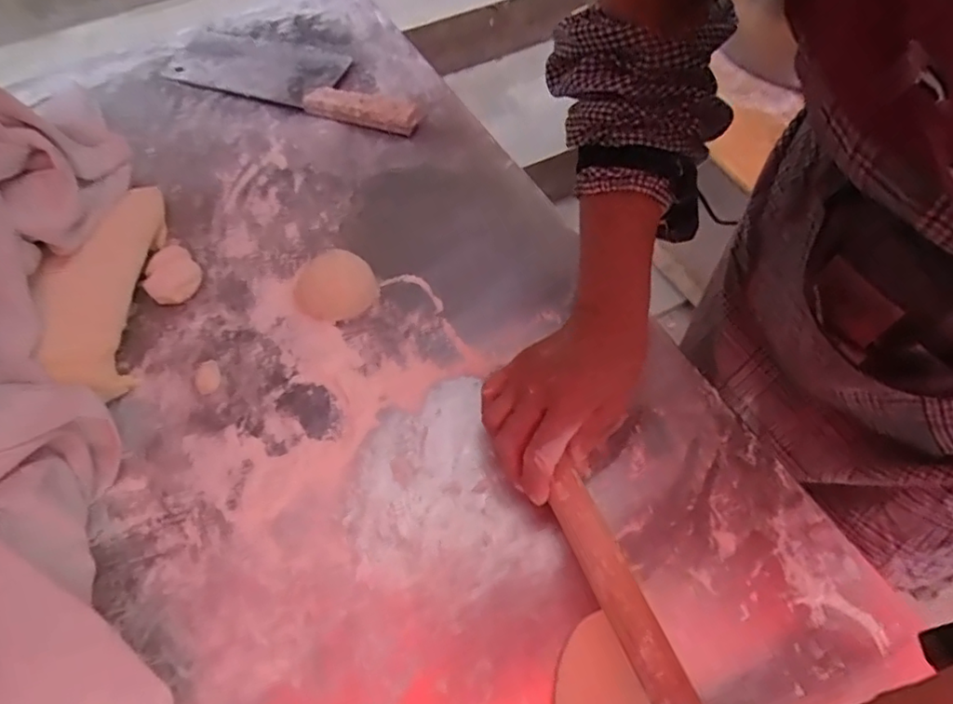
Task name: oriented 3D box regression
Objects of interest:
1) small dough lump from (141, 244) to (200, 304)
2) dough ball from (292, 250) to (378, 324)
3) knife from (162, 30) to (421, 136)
[{"bbox_3d":[-0.265,-0.067,0.526,0.046,0.023,0.051,-38,68,-18],"label":"small dough lump"},{"bbox_3d":[-0.120,-0.055,0.514,0.067,0.027,0.054,-29,65,-15],"label":"dough ball"},{"bbox_3d":[-0.188,-0.296,0.637,0.288,0.025,0.091,20,63,10],"label":"knife"}]

